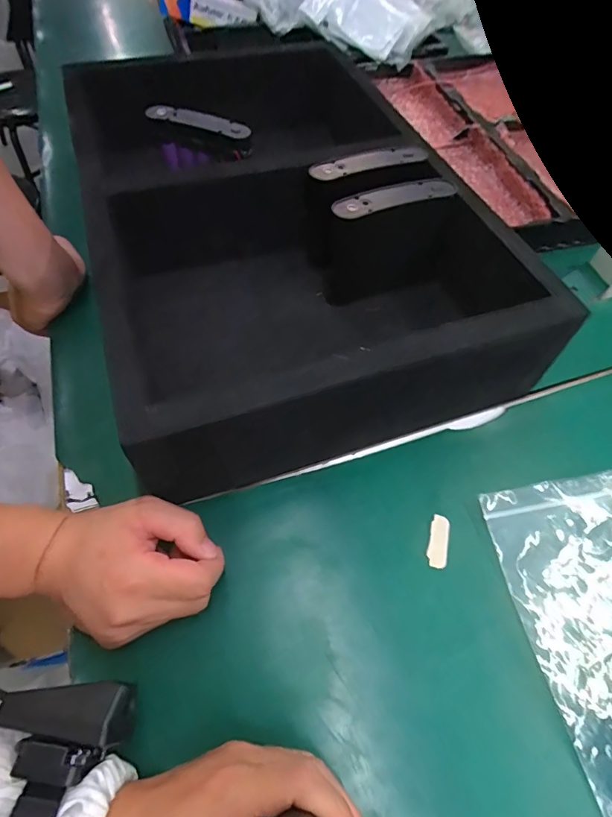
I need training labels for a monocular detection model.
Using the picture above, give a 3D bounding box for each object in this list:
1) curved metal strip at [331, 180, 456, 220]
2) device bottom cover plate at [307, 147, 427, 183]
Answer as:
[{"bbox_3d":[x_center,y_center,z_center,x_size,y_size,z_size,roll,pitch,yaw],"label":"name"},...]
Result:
[{"bbox_3d":[0.082,-0.199,0.418,0.124,0.005,0.029,-16,60,-11],"label":"curved metal strip"},{"bbox_3d":[0.062,-0.244,0.441,0.126,0.006,0.028,-18,60,-13],"label":"device bottom cover plate"}]

